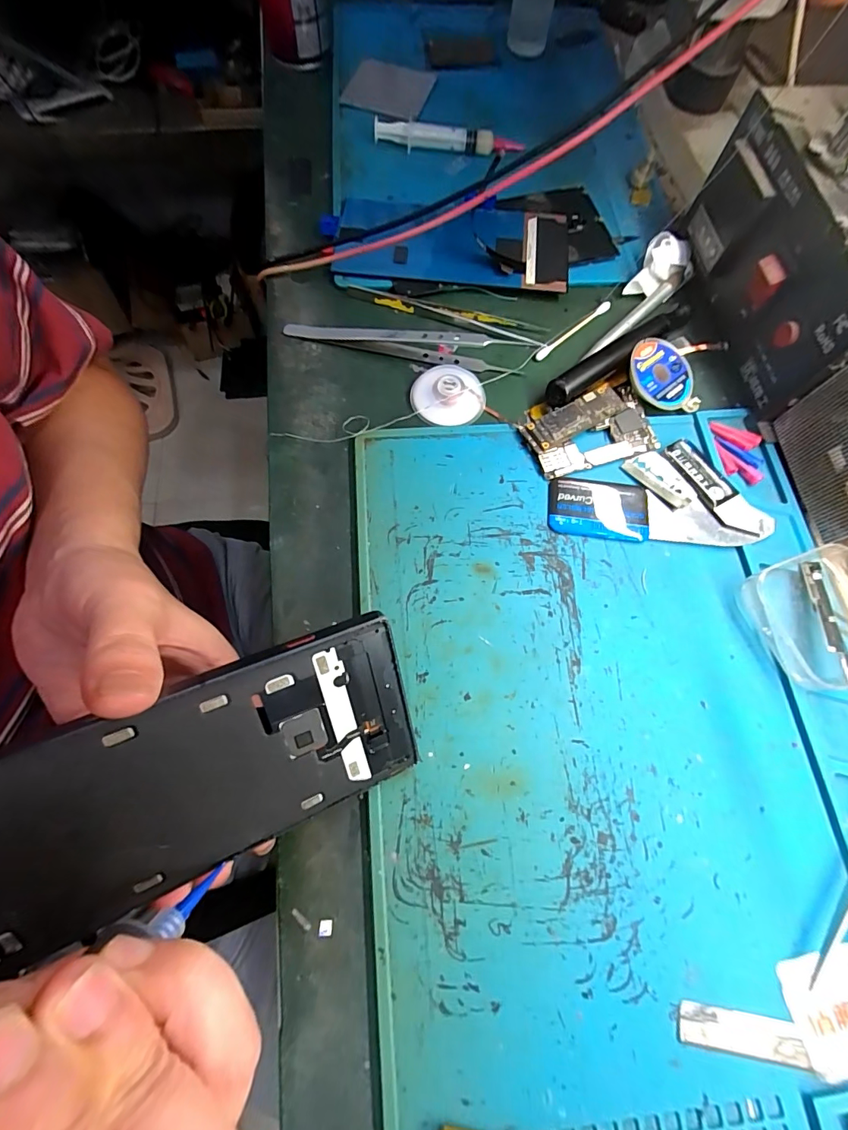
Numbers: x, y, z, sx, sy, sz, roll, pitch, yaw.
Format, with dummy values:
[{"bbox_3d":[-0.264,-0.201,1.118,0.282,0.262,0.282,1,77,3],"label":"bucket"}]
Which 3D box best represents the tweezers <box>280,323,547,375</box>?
[{"bbox_3d":[-0.011,-0.140,0.272,0.154,0.018,0.024,5,70,1],"label":"tweezers"}]

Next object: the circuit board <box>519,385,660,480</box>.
[{"bbox_3d":[0.097,-0.080,0.259,0.073,0.008,0.042,-17,72,-7],"label":"circuit board"}]

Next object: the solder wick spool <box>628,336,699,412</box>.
[{"bbox_3d":[0.146,-0.117,0.268,0.045,0.004,0.044,1,83,-15],"label":"solder wick spool"}]

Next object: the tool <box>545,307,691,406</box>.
[{"bbox_3d":[0.124,-0.133,0.272,0.116,0.012,0.015,-34,74,-12],"label":"tool"}]

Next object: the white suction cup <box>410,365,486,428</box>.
[{"bbox_3d":[0.014,-0.104,0.267,0.044,0.008,0.040,0,70,-1],"label":"white suction cup"}]

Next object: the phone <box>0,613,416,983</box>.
[{"bbox_3d":[-0.082,0.078,0.154,0.163,0.004,0.079,-18,113,-21],"label":"phone"}]

